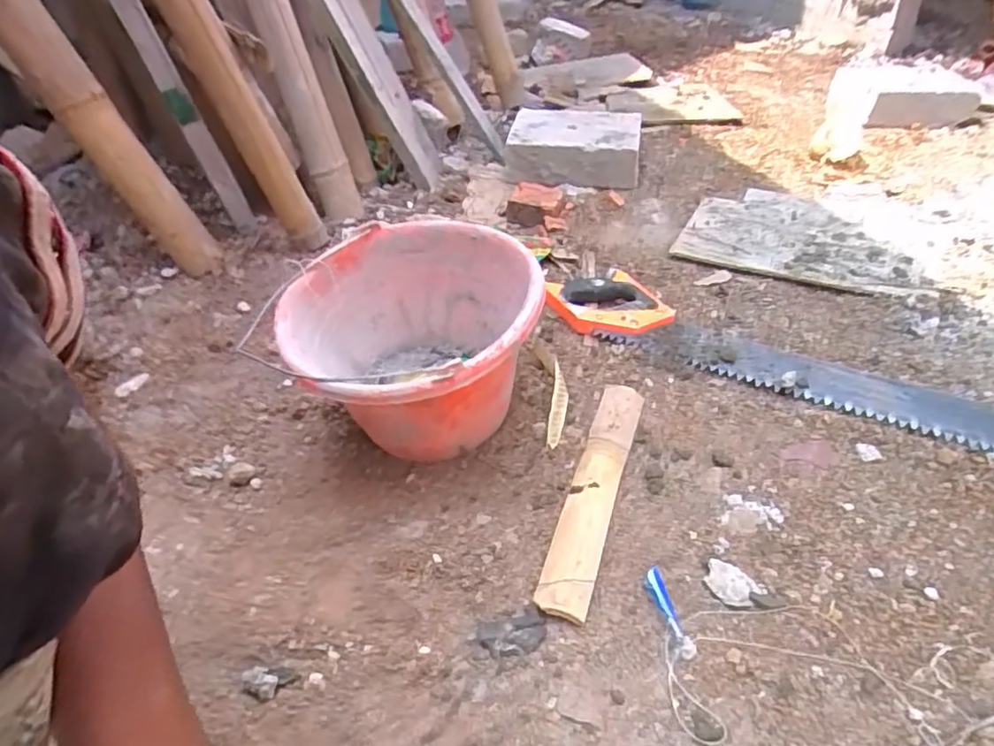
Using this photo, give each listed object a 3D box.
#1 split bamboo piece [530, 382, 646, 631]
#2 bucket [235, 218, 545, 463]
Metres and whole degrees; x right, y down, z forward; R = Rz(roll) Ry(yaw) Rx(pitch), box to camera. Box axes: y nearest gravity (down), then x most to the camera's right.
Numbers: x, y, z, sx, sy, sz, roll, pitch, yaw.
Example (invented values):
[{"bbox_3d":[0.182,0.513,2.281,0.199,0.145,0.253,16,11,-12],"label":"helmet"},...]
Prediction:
[{"bbox_3d":[0.090,0.103,0.585,0.043,0.016,0.259,9,44,18],"label":"split bamboo piece"},{"bbox_3d":[-0.077,-0.014,0.615,0.223,0.164,0.219,-4,42,4],"label":"bucket"}]

